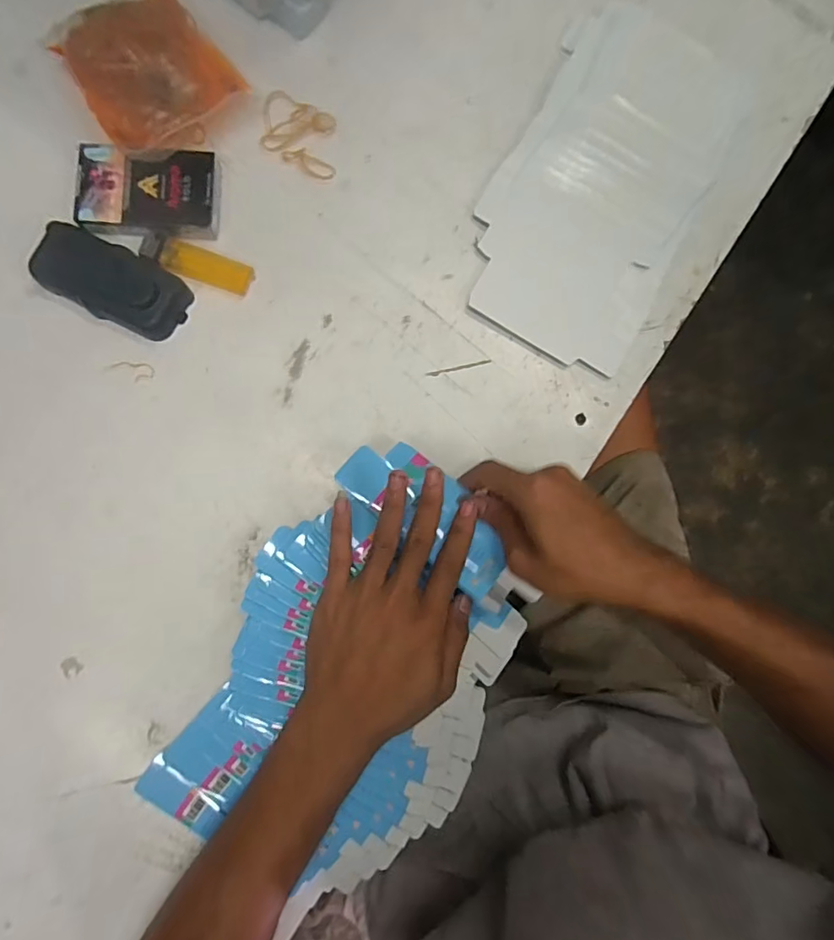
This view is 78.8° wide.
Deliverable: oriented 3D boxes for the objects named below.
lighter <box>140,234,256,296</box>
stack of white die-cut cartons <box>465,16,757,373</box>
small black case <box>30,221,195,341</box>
[{"bbox_3d":[-0.167,-0.156,0.387,0.079,0.013,0.027,15,85,-4],"label":"lighter"},{"bbox_3d":[0.151,-0.231,0.415,0.157,0.010,0.285,27,88,0],"label":"stack of white die-cut cartons"},{"bbox_3d":[-0.225,-0.139,0.375,0.105,0.027,0.052,25,84,-3],"label":"small black case"}]

